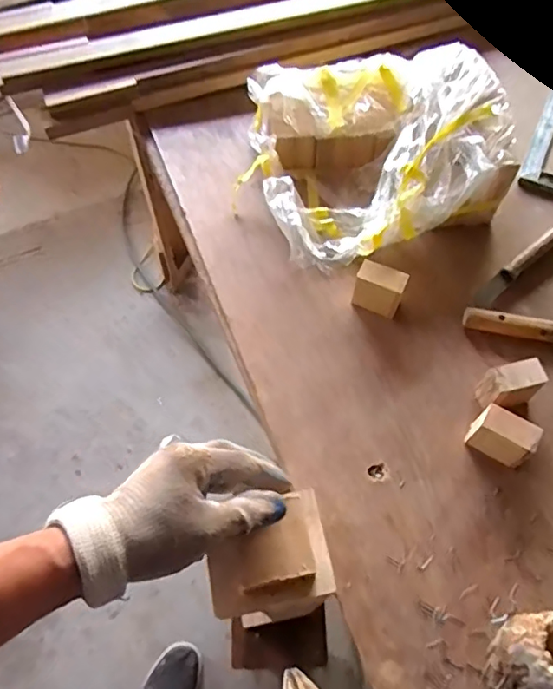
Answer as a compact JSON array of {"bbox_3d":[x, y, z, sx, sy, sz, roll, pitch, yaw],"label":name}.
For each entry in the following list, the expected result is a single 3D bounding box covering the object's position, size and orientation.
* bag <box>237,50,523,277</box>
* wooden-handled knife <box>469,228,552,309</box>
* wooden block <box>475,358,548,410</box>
[{"bbox_3d":[0.129,-0.280,0.782,0.350,0.130,0.311,-20,62,-9],"label":"bag"},{"bbox_3d":[0.325,-0.105,0.739,0.175,0.025,0.022,-38,66,-17],"label":"wooden-handled knife"},{"bbox_3d":[0.270,0.047,0.638,0.061,0.060,0.032,-12,61,-4],"label":"wooden block"}]

